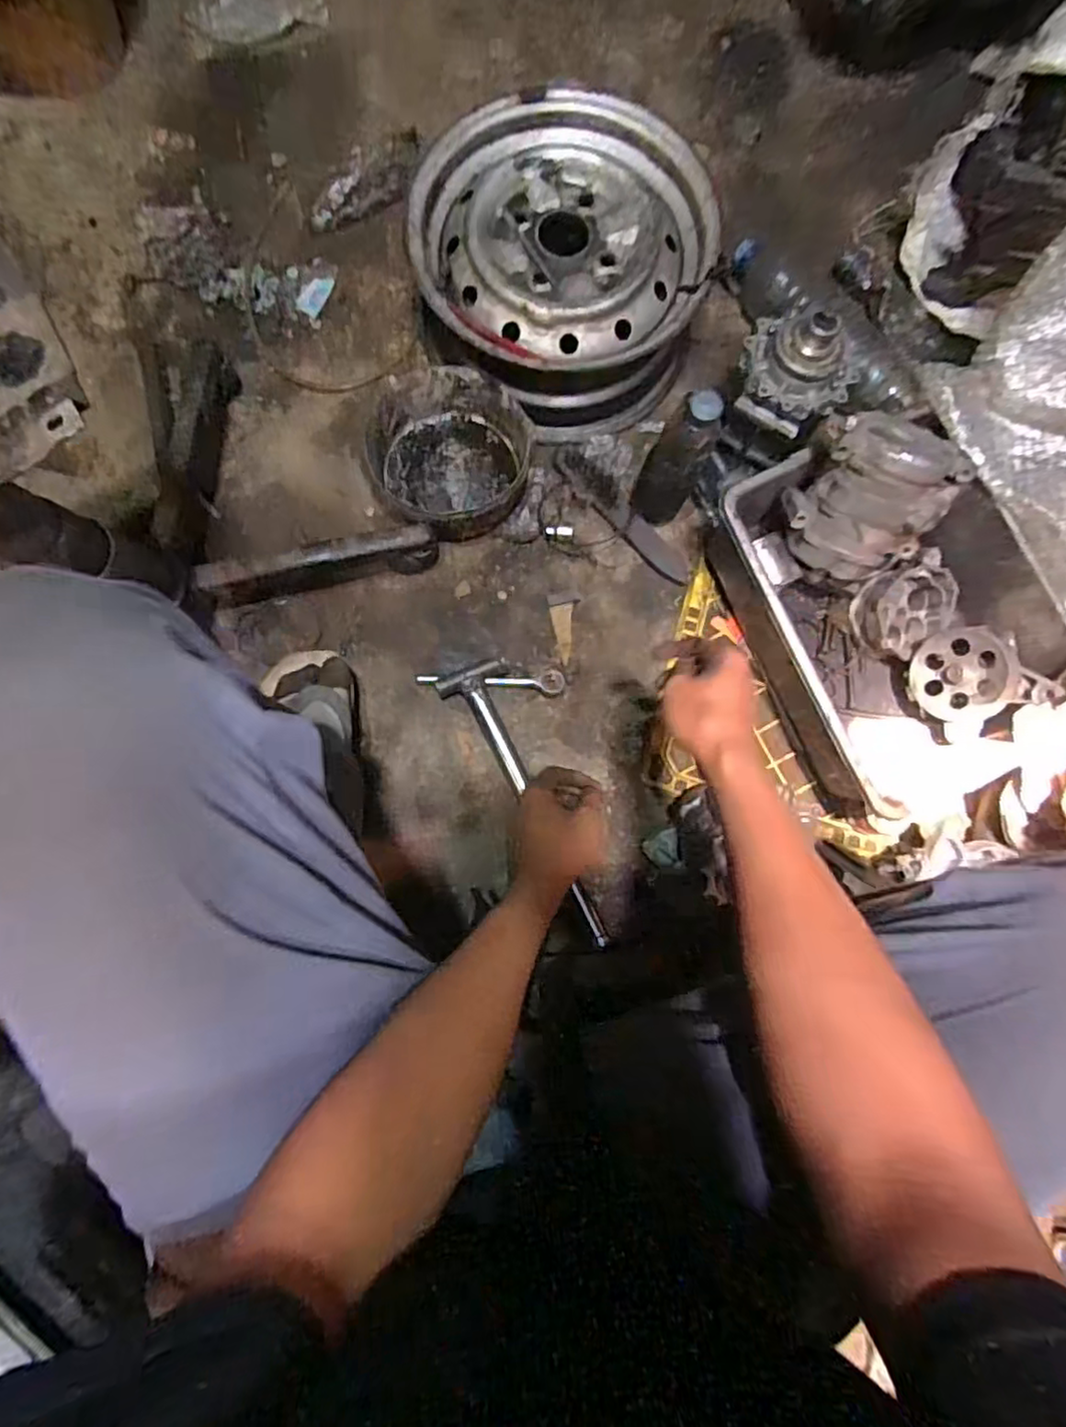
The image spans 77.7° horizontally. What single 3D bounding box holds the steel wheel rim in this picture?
[{"bbox_3d":[0.038,-0.550,0.824,0.354,0.135,0.343,0,82,-2],"label":"steel wheel rim"}]

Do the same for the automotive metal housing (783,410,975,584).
[{"bbox_3d":[0.354,-0.219,0.701,0.155,0.123,0.130,27,82,2],"label":"automotive metal housing"}]

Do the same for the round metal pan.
[{"bbox_3d":[-0.102,-0.320,0.830,0.183,0.084,0.195,0,82,-2],"label":"round metal pan"}]

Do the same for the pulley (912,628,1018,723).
[{"bbox_3d":[0.486,-0.044,0.749,0.025,0.099,0.104,-18,107,-38],"label":"pulley"}]

